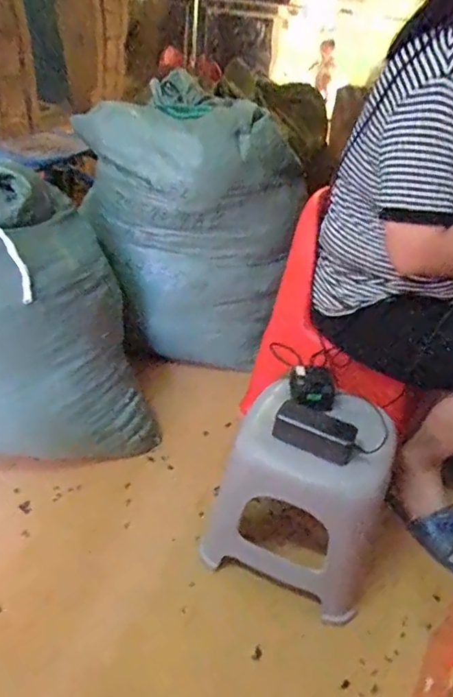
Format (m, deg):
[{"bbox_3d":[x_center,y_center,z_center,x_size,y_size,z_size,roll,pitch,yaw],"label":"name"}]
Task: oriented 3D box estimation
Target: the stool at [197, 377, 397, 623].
[{"bbox_3d":[0.148,0.266,0.980,0.277,0.325,0.257,18,35,15],"label":"stool"}]

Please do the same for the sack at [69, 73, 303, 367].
[{"bbox_3d":[-0.113,-0.306,1.452,0.436,0.624,0.352,-15,40,-30],"label":"sack"}]

